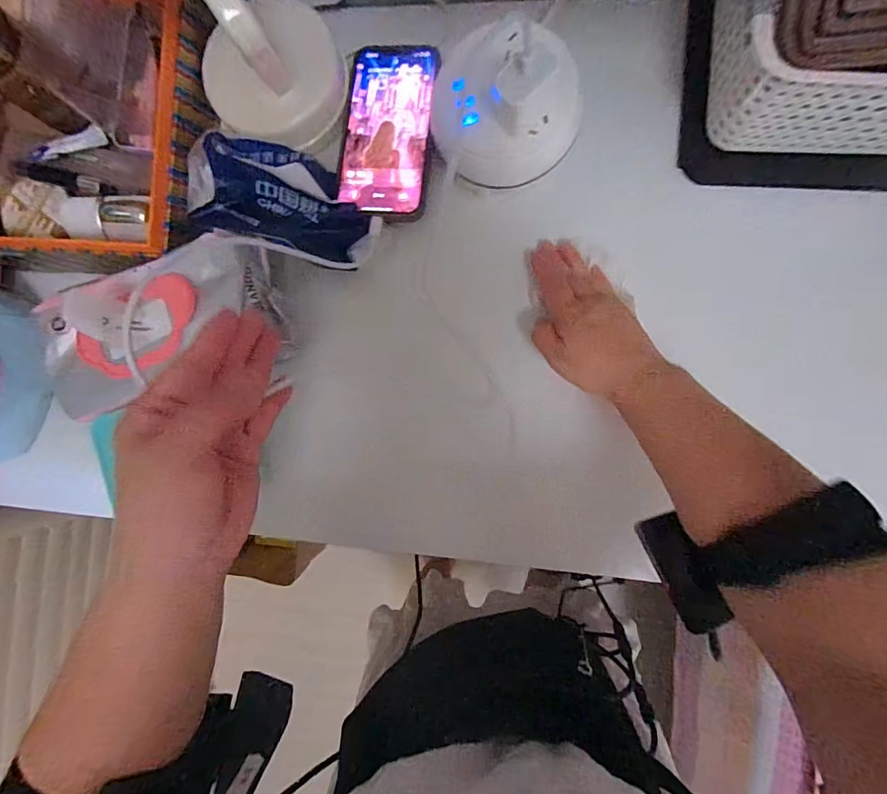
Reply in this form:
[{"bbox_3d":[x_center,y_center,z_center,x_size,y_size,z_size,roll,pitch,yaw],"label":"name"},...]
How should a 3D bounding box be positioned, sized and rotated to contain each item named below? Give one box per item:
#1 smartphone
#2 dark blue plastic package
[{"bbox_3d":[-0.048,-0.234,0.374,0.075,0.009,0.162,4,82,6],"label":"smartphone"},{"bbox_3d":[-0.132,-0.163,0.354,0.157,0.036,0.092,23,91,4],"label":"dark blue plastic package"}]

